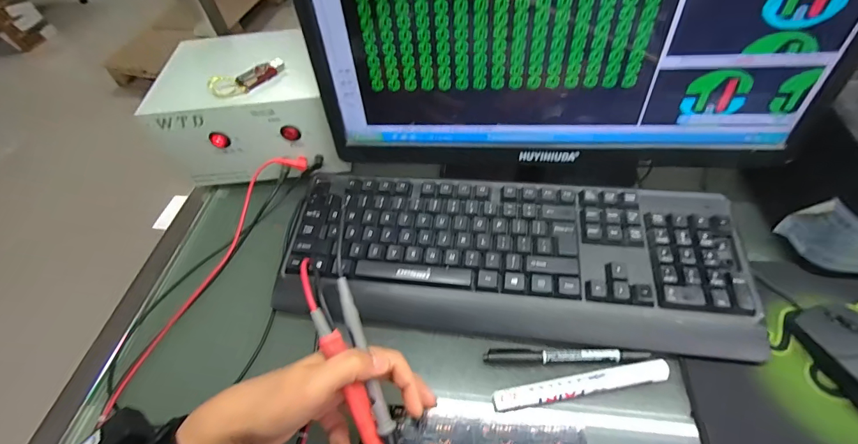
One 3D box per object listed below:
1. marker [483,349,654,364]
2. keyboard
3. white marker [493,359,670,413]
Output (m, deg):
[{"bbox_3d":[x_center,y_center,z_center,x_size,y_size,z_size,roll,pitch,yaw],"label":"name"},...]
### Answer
[{"bbox_3d":[0.118,0.118,0.334,0.137,0.012,0.011,0,53,4],"label":"marker"},{"bbox_3d":[0.070,0.031,0.380,0.429,0.043,0.152,4,53,8],"label":"keyboard"},{"bbox_3d":[0.124,0.135,0.316,0.143,0.015,0.016,-9,53,-2],"label":"white marker"}]

